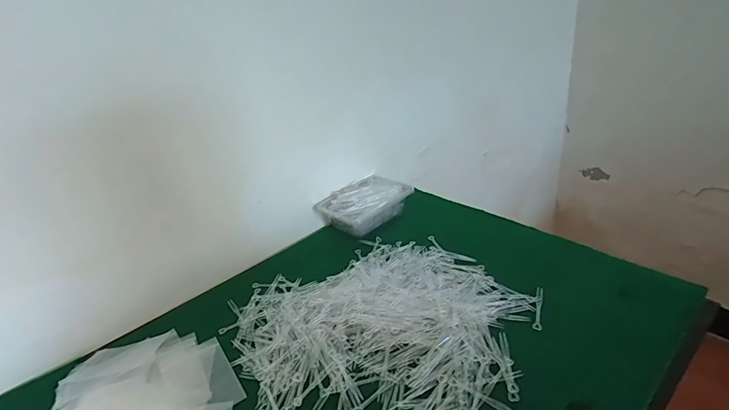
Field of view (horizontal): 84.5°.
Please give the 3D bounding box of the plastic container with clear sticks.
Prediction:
[{"bbox_3d":[0.002,-0.002,0.852,0.181,0.062,0.135,-30,35,-36],"label":"plastic container with clear sticks"}]

